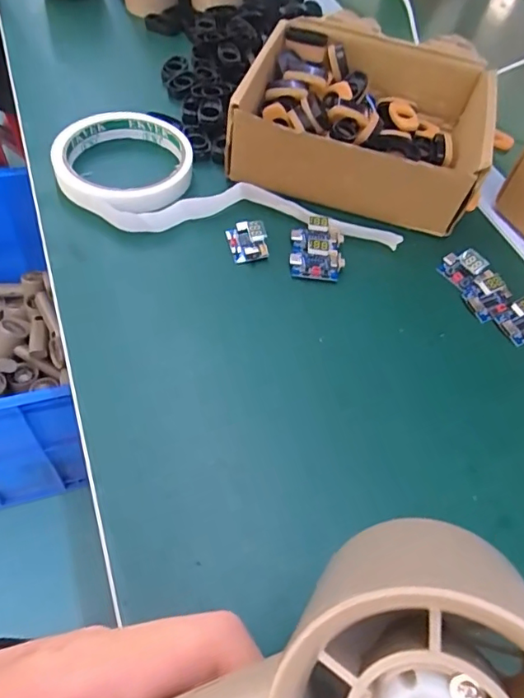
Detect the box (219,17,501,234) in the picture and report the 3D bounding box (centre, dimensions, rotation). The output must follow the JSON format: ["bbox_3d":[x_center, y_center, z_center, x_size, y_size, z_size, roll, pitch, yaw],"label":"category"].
[{"bbox_3d":[0.078,-0.168,0.374,0.174,0.055,0.162,18,55,4],"label":"box"}]

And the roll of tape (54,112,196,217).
[{"bbox_3d":[-0.093,-0.127,0.346,0.088,0.019,0.095,4,55,-6],"label":"roll of tape"}]

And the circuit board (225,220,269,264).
[{"bbox_3d":[-0.010,-0.071,0.324,0.022,0.013,0.029,-8,57,-14],"label":"circuit board"}]

